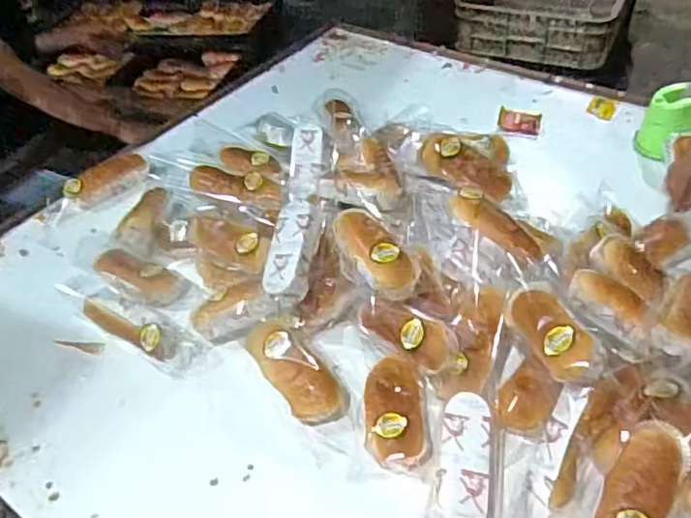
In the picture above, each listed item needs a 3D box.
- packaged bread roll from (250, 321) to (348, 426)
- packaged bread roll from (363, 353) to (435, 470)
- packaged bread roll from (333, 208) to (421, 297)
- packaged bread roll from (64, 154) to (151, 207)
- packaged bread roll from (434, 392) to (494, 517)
[{"bbox_3d":[-0.061,0.133,0.738,0.057,0.038,0.145,-33,68,-26],"label":"packaged bread roll"},{"bbox_3d":[0.057,0.175,0.710,0.071,0.053,0.121,-4,43,3],"label":"packaged bread roll"},{"bbox_3d":[0.034,-0.007,0.765,0.065,0.051,0.135,-24,45,-17],"label":"packaged bread roll"},{"bbox_3d":[-0.400,-0.132,1.059,0.142,0.035,0.081,-32,48,-24],"label":"packaged bread roll"},{"bbox_3d":[0.123,0.212,0.637,0.056,0.040,0.143,3,64,11],"label":"packaged bread roll"}]

